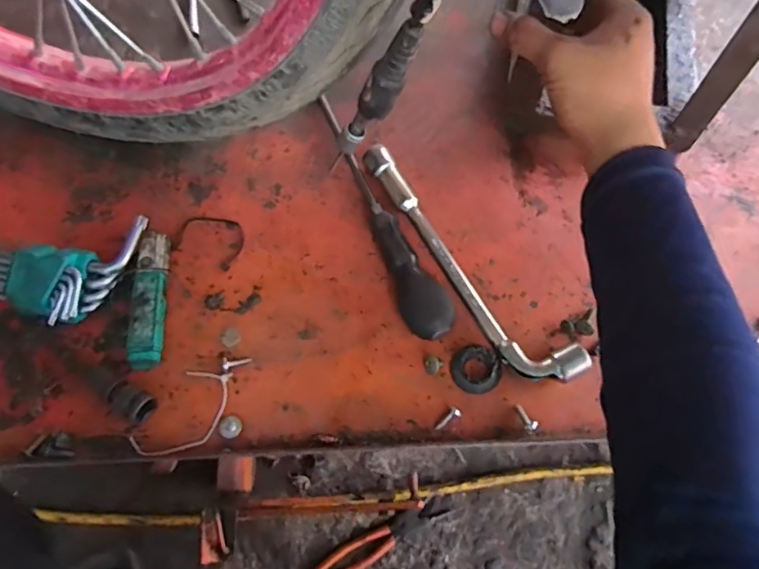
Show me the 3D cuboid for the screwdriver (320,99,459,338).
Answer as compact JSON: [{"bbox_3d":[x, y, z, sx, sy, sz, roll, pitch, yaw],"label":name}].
[{"bbox_3d":[0.004,-0.062,0.439,0.036,0.027,0.231,-17,67,-7],"label":"screwdriver"}]

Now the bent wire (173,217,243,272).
[{"bbox_3d":[-0.134,-0.038,0.443,0.053,0.004,0.041,23,68,10],"label":"bent wire"}]

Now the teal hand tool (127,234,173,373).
[{"bbox_3d":[-0.170,0.011,0.409,0.022,0.019,0.101,-4,66,-1],"label":"teal hand tool"}]

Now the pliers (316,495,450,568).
[{"bbox_3d":[-0.003,0.342,0.733,0.198,0.016,0.037,-27,69,-11],"label":"pliers"}]

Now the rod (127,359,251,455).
[{"bbox_3d":[-0.128,0.085,0.388,0.044,0.005,0.092,33,70,14],"label":"rod"}]

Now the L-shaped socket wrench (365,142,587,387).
[{"bbox_3d":[0.060,-0.017,0.421,0.043,0.021,0.233,-34,70,-14],"label":"L-shaped socket wrench"}]

